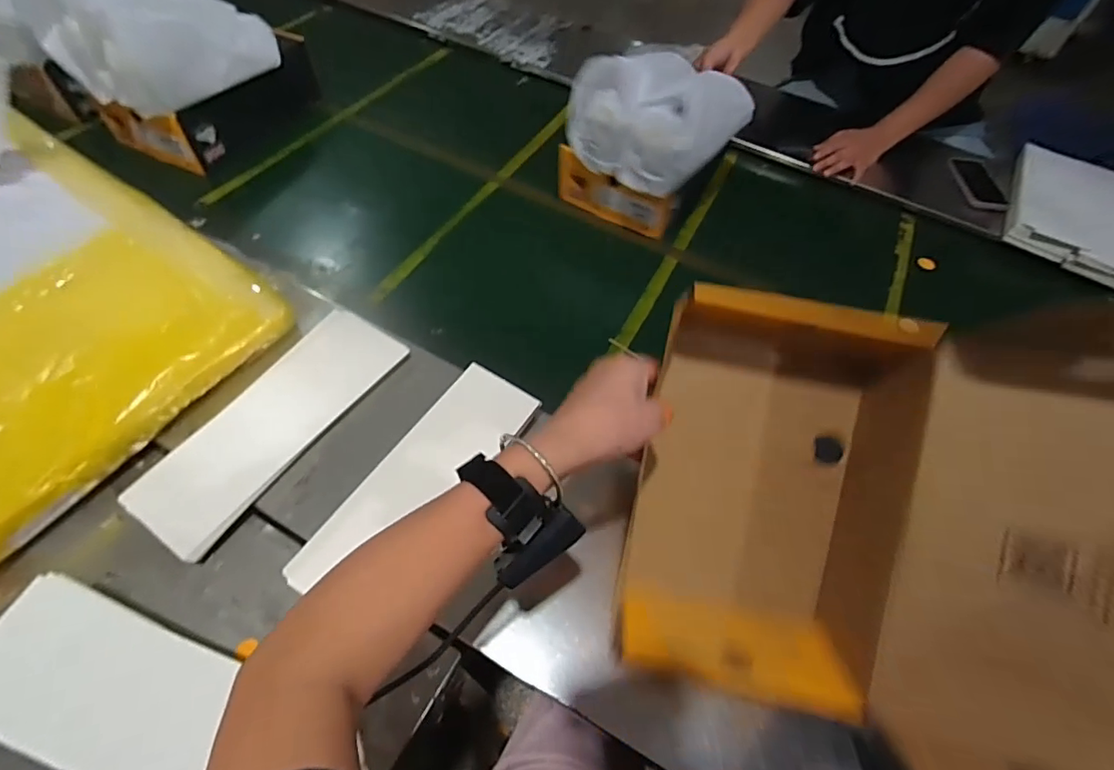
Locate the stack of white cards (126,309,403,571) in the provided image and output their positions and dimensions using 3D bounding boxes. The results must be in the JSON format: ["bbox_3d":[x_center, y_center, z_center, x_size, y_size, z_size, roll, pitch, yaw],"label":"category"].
[{"bbox_3d":[-0.329,0.037,0.618,0.120,0.019,0.321,28,59,15],"label":"stack of white cards"}]

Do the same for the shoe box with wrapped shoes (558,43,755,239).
[{"bbox_3d":[0.161,-0.405,0.861,0.200,0.228,0.251,34,61,18],"label":"shoe box with wrapped shoes"}]

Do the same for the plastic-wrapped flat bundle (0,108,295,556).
[{"bbox_3d":[-0.690,-0.081,0.644,0.555,0.058,0.457,31,59,16],"label":"plastic-wrapped flat bundle"}]

